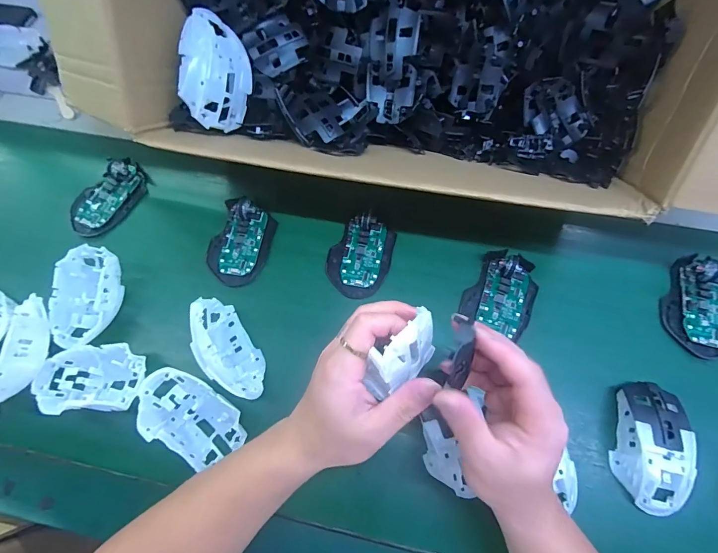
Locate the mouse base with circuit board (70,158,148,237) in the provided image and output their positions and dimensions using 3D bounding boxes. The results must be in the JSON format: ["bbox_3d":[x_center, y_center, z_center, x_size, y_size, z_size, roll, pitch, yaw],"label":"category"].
[{"bbox_3d":[-0.333,-0.105,0.484,0.061,0.026,0.112,39,77,14],"label":"mouse base with circuit board"}]

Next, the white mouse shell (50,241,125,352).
[{"bbox_3d":[-0.315,0.025,0.422,0.062,0.051,0.109,7,71,5],"label":"white mouse shell"}]

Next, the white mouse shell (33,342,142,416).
[{"bbox_3d":[-0.280,0.111,0.394,0.113,0.049,0.067,-1,71,2],"label":"white mouse shell"}]

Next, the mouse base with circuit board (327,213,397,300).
[{"bbox_3d":[0.001,-0.026,0.443,0.072,0.021,0.101,18,73,9],"label":"mouse base with circuit board"}]

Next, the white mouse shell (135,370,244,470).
[{"bbox_3d":[-0.169,0.145,0.376,0.108,0.049,0.065,28,75,12],"label":"white mouse shell"}]

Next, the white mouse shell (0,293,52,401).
[{"bbox_3d":[-0.354,0.076,0.380,0.027,0.045,0.108,12,72,7],"label":"white mouse shell"}]

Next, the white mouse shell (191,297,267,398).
[{"bbox_3d":[-0.139,0.078,0.386,0.044,0.069,0.112,-33,73,-8],"label":"white mouse shell"}]

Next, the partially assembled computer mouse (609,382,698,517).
[{"bbox_3d":[0.285,0.166,0.356,0.060,0.039,0.115,9,72,6],"label":"partially assembled computer mouse"}]

